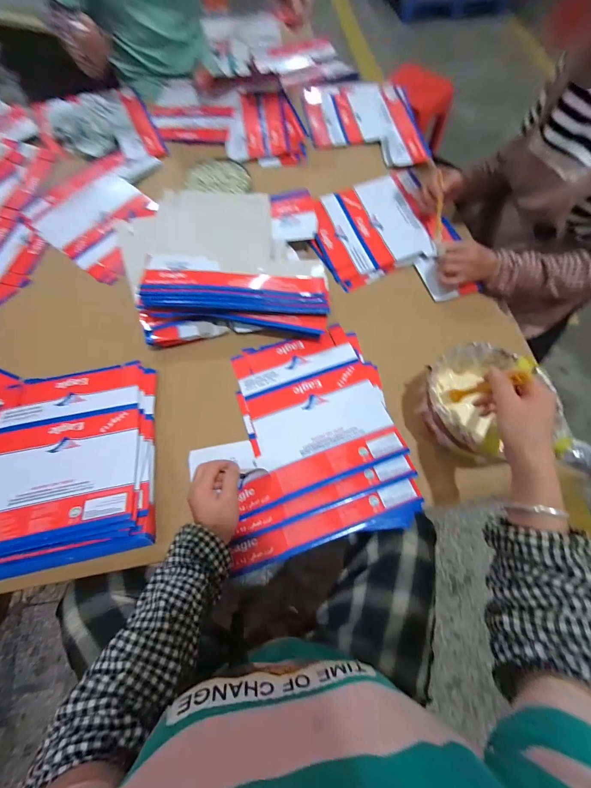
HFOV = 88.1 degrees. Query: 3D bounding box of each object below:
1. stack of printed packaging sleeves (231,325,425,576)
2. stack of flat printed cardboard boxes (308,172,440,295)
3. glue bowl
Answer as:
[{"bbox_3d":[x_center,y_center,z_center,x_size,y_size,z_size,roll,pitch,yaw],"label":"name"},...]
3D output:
[{"bbox_3d":[0.031,0.060,0.540,0.294,0.048,0.377,-8,71,-4],"label":"stack of printed packaging sleeves"},{"bbox_3d":[0.183,-0.394,0.712,0.293,0.027,0.252,-22,75,-5],"label":"stack of flat printed cardboard boxes"},{"bbox_3d":[0.309,0.007,0.502,0.187,0.089,0.178,1,70,-2],"label":"glue bowl"}]

